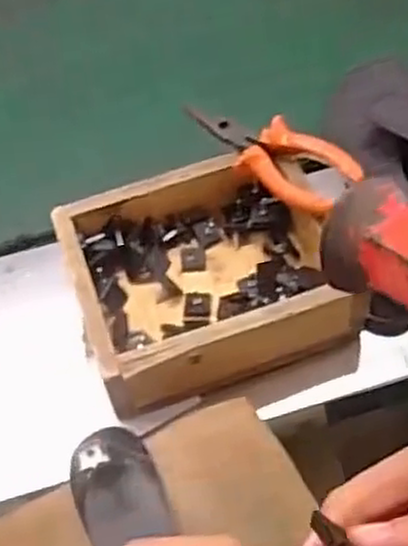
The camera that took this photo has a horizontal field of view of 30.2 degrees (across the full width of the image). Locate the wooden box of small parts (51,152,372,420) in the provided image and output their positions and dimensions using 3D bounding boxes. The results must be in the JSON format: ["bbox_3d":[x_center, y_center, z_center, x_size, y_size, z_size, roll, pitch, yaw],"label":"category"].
[{"bbox_3d":[0.001,-0.001,0.528,0.175,0.063,0.165,-18,55,-8],"label":"wooden box of small parts"}]

